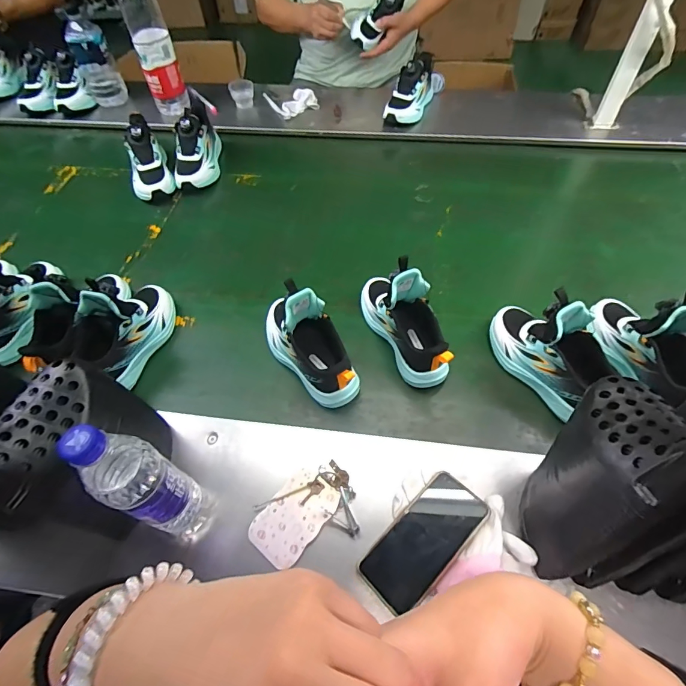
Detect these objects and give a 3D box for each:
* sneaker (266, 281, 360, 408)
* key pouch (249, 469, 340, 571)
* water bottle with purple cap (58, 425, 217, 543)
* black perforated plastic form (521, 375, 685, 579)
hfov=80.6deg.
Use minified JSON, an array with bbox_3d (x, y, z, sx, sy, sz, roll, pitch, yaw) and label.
[{"bbox_3d":[-0.059,-0.010,0.603,0.080,0.140,0.221,-35,58,-19],"label":"sneaker"},{"bbox_3d":[-0.060,0.214,0.499,0.068,0.011,0.109,34,64,26],"label":"key pouch"},{"bbox_3d":[-0.203,0.148,0.420,0.054,0.237,0.059,21,59,20],"label":"water bottle with purple cap"},{"bbox_3d":[0.248,0.131,0.389,0.076,0.225,0.145,6,55,10],"label":"black perforated plastic form"}]

